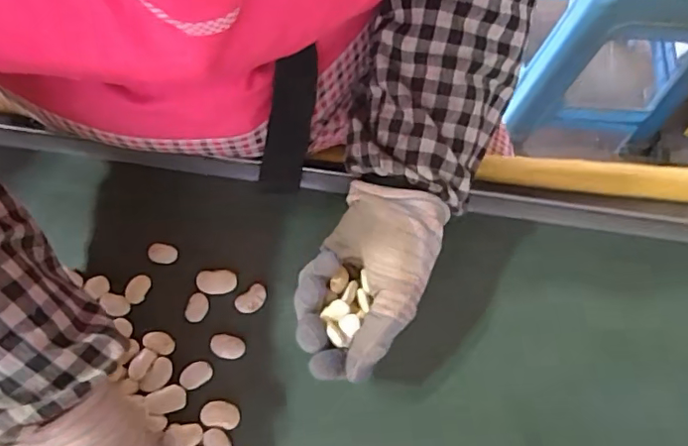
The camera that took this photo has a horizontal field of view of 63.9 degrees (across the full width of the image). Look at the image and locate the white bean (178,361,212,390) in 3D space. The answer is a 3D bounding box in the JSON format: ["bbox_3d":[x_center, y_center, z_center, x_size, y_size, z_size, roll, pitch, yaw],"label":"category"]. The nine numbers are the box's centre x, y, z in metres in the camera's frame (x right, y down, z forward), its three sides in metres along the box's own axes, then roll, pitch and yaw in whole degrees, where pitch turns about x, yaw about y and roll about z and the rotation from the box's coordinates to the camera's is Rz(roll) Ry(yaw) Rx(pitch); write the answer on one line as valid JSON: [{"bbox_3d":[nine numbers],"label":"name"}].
[{"bbox_3d":[-0.111,0.113,0.410,0.024,0.004,0.017,-39,78,-12],"label":"white bean"}]

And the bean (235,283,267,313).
[{"bbox_3d":[-0.072,0.060,0.428,0.026,0.004,0.017,-39,78,-11],"label":"bean"}]

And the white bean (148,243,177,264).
[{"bbox_3d":[-0.144,0.024,0.436,0.022,0.004,0.015,12,74,2],"label":"white bean"}]

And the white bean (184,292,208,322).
[{"bbox_3d":[-0.113,0.065,0.424,0.016,0.004,0.022,18,74,4],"label":"white bean"}]

